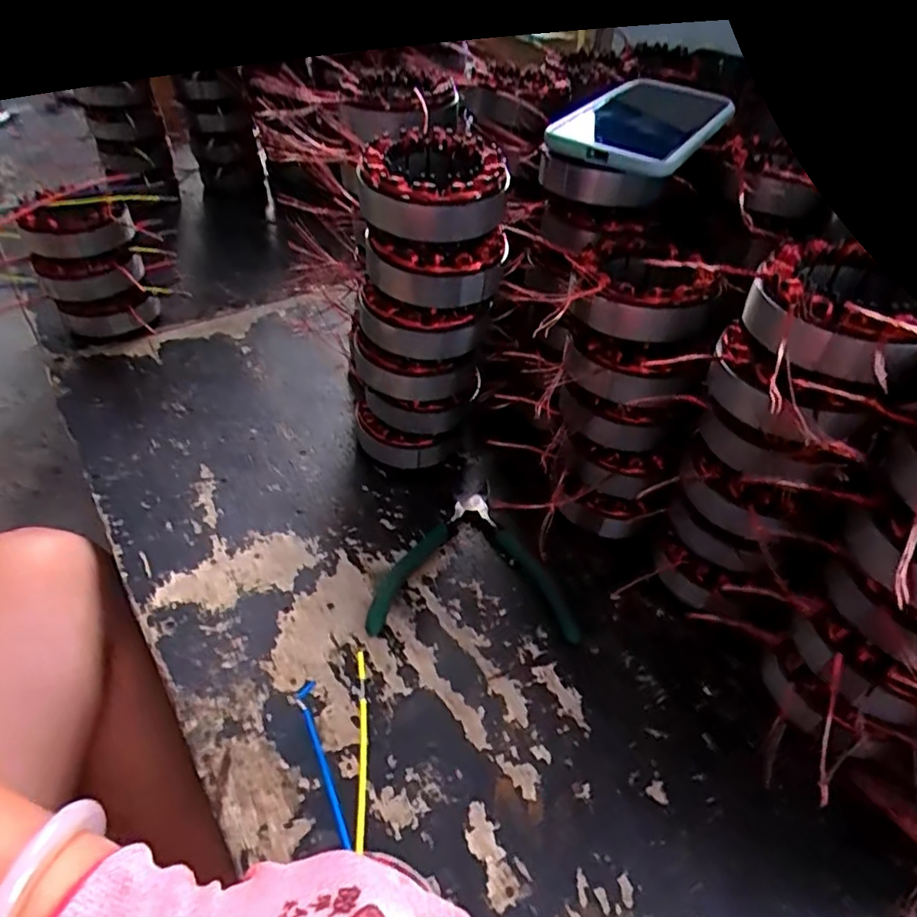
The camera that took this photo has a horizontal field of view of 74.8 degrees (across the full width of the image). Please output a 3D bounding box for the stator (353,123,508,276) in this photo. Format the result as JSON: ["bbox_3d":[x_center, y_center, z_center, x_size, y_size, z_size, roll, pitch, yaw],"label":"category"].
[{"bbox_3d":[-0.015,-0.157,0.363,0.087,0.051,0.088,0,44,-4],"label":"stator"}]

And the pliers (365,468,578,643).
[{"bbox_3d":[0.011,0.059,0.431,0.131,0.014,0.151,3,44,0],"label":"pliers"}]

